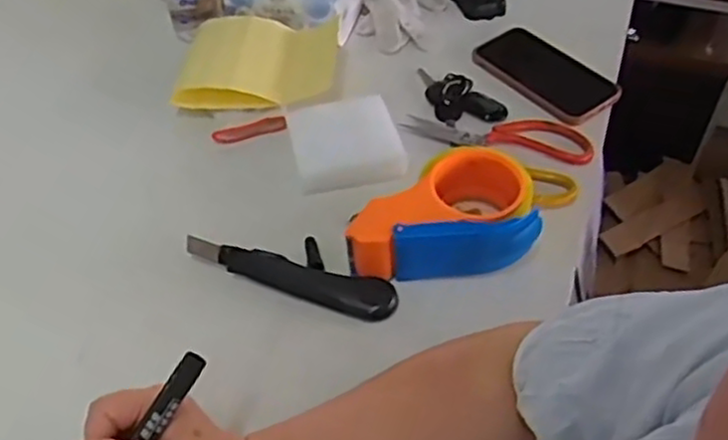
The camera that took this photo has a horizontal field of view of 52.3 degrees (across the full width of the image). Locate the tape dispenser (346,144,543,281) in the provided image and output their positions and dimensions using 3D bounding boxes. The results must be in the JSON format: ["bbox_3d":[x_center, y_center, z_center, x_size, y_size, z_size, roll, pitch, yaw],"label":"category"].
[{"bbox_3d":[0.065,-0.008,0.629,0.158,0.056,0.098,-4,49,-2],"label":"tape dispenser"}]

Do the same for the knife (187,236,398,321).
[{"bbox_3d":[-0.060,0.040,0.628,0.184,0.013,0.049,18,51,16],"label":"knife"}]

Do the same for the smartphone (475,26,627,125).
[{"bbox_3d":[0.194,-0.160,0.798,0.081,0.016,0.156,-35,57,-26],"label":"smartphone"}]

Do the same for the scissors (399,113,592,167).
[{"bbox_3d":[0.131,-0.088,0.728,0.176,0.009,0.067,9,50,9],"label":"scissors"}]

